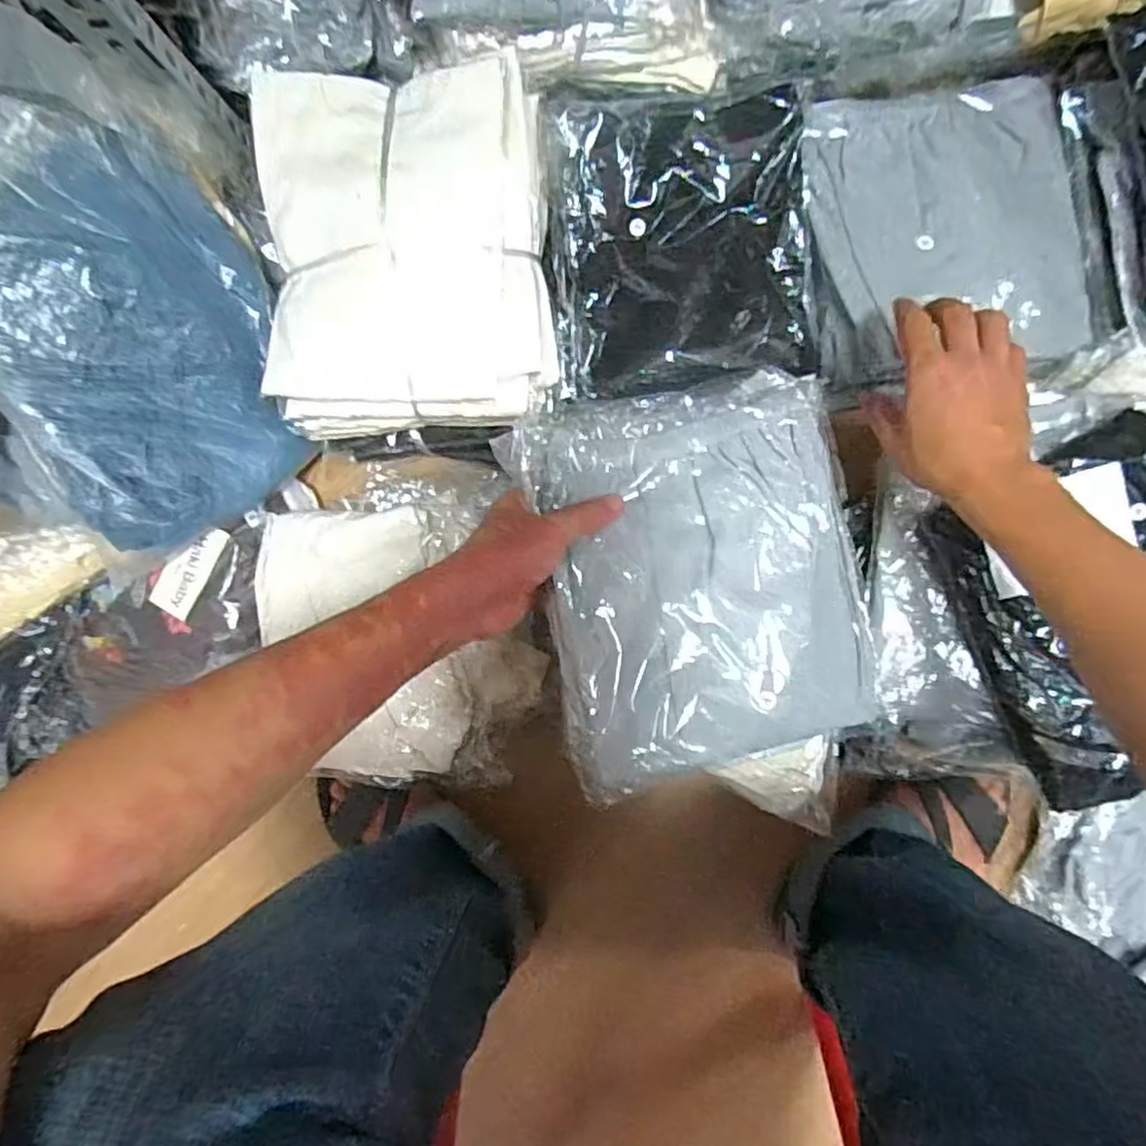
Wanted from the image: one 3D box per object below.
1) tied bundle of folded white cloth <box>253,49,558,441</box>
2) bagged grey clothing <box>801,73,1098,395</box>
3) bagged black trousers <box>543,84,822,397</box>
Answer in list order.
[{"bbox_3d":[-0.136,-0.249,0.528,0.230,0.054,0.252,-2,89,4],"label":"tied bundle of folded white cloth"},{"bbox_3d":[0.308,-0.291,0.565,0.214,0.042,0.239,-9,89,4],"label":"bagged grey clothing"},{"bbox_3d":[0.089,-0.269,0.548,0.214,0.051,0.249,-2,89,4],"label":"bagged black trousers"}]

